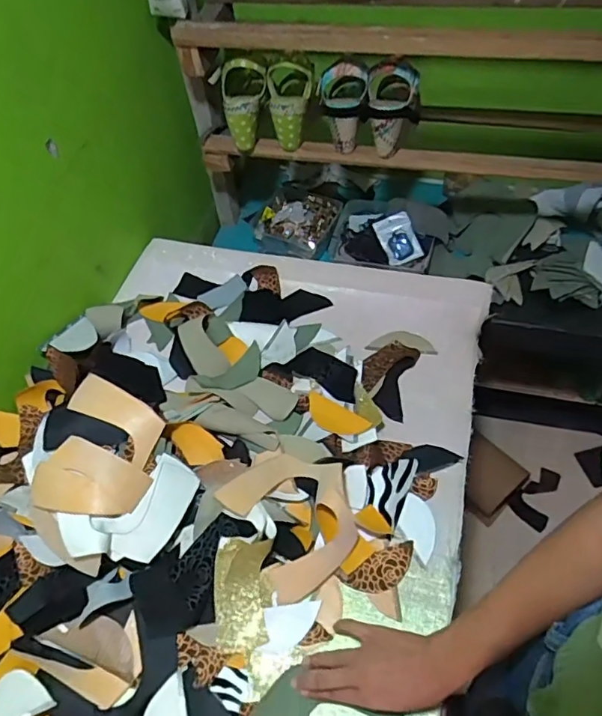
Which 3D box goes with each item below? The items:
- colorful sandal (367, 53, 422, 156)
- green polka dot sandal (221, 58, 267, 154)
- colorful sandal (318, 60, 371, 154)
[{"bbox_3d":[0.157,-0.413,0.881,0.092,0.139,0.106,3,53,7],"label":"colorful sandal"},{"bbox_3d":[-0.098,-0.439,0.922,0.078,0.138,0.062,-5,53,1],"label":"green polka dot sandal"},{"bbox_3d":[0.071,-0.424,0.894,0.082,0.135,0.060,2,53,6],"label":"colorful sandal"}]

